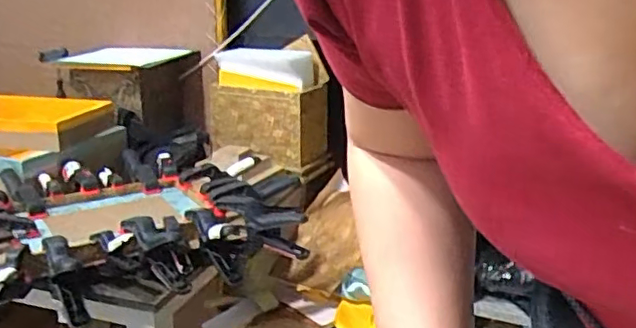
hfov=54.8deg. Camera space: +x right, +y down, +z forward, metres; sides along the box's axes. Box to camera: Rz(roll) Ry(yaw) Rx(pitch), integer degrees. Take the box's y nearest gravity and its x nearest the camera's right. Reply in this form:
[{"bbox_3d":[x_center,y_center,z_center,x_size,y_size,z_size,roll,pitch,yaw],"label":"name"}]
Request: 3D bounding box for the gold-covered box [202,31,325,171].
[{"bbox_3d":[-0.126,-0.145,1.400,0.262,0.248,0.146,8,19,23],"label":"gold-covered box"}]

